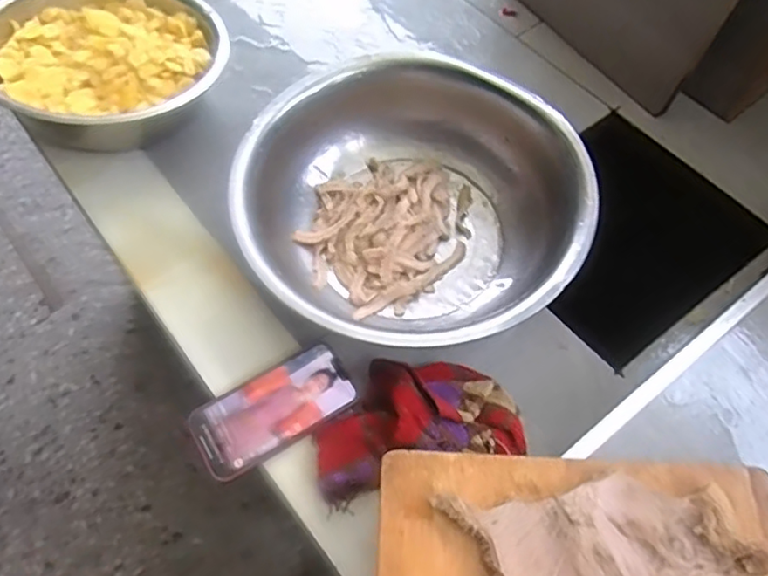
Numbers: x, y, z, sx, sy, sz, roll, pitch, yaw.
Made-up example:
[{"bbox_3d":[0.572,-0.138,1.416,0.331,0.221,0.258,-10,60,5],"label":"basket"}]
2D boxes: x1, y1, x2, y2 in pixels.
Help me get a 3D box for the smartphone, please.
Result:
[{"bbox_3d":[-0.102,0.111,0.558,0.146,0.011,0.074,-28,66,-16],"label":"smartphone"}]

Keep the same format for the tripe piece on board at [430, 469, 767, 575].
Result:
[{"bbox_3d":[0.158,0.188,0.441,0.209,0.027,0.091,-7,62,-6],"label":"tripe piece on board"}]

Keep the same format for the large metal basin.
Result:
[{"bbox_3d":[0.028,-0.084,0.629,0.331,0.107,0.338,1,61,-2],"label":"large metal basin"}]

